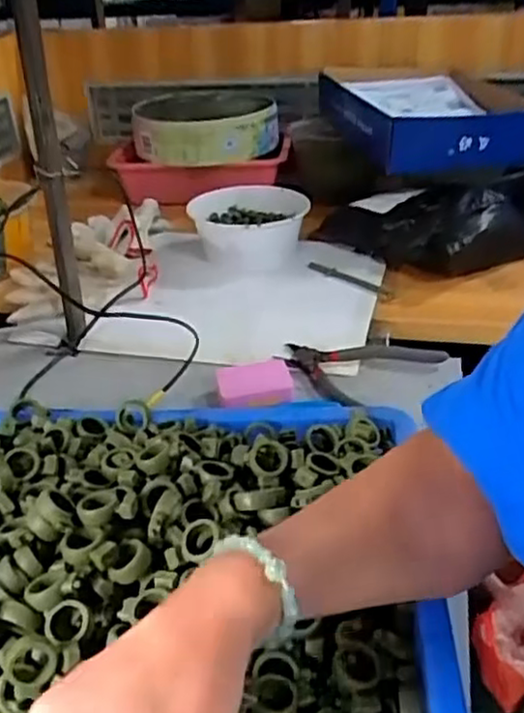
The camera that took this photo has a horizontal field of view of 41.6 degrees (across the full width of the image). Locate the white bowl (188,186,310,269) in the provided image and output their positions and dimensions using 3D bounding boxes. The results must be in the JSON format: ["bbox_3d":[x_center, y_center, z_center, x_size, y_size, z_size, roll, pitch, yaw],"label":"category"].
[{"bbox_3d":[-0.012,-0.190,1.005,0.153,0.076,0.178,-15,33,-18],"label":"white bowl"}]

